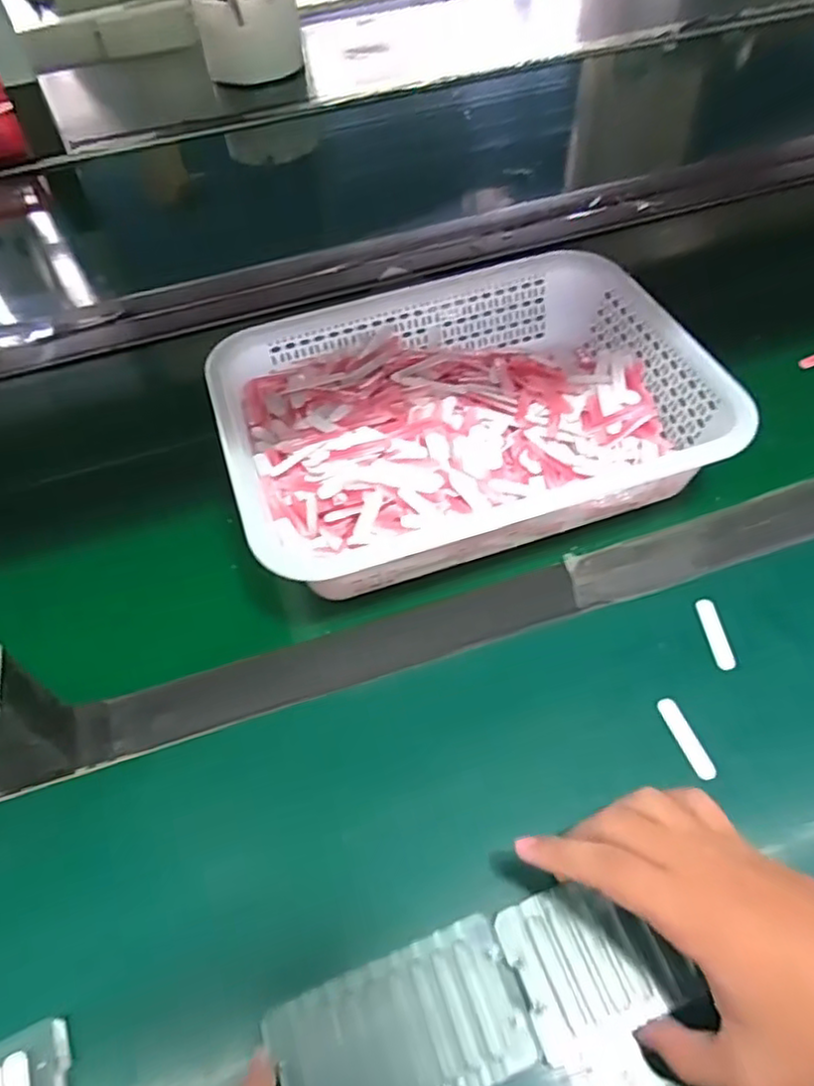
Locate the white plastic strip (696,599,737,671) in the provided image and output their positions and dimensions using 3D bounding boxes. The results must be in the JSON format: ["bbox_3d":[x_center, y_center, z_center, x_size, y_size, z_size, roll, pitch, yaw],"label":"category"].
[{"bbox_3d":[0.208,0.060,0.454,0.013,0.004,0.051,-6,53,0],"label":"white plastic strip"}]

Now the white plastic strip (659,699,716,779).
[{"bbox_3d":[0.171,0.119,0.413,0.012,0.004,0.052,-17,53,-8],"label":"white plastic strip"}]

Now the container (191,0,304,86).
[{"bbox_3d":[-0.256,-0.829,1.088,0.152,0.123,0.152,-15,53,-7],"label":"container"}]

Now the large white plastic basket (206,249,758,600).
[{"bbox_3d":[0.041,-0.099,0.539,0.358,0.079,0.255,-16,53,-7],"label":"large white plastic basket"}]

